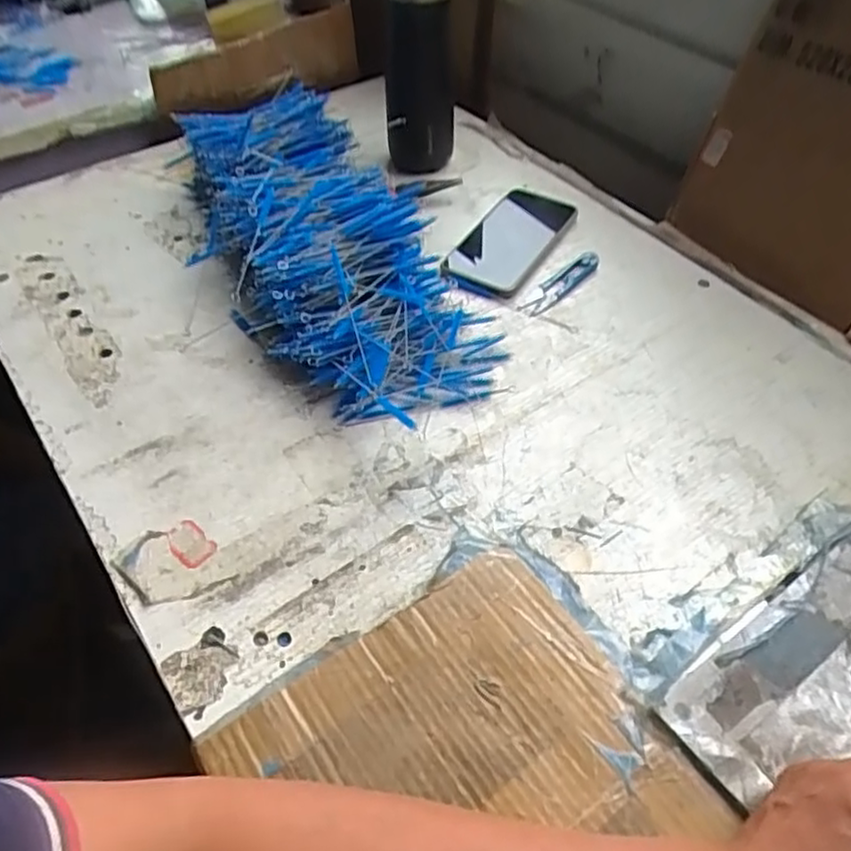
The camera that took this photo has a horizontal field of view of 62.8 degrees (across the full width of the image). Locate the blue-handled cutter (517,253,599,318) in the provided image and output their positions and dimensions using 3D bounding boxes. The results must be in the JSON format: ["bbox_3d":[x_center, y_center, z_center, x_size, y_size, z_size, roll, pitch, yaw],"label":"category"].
[{"bbox_3d":[0.124,-0.132,0.646,0.026,0.006,0.108,34,56,27],"label":"blue-handled cutter"}]

